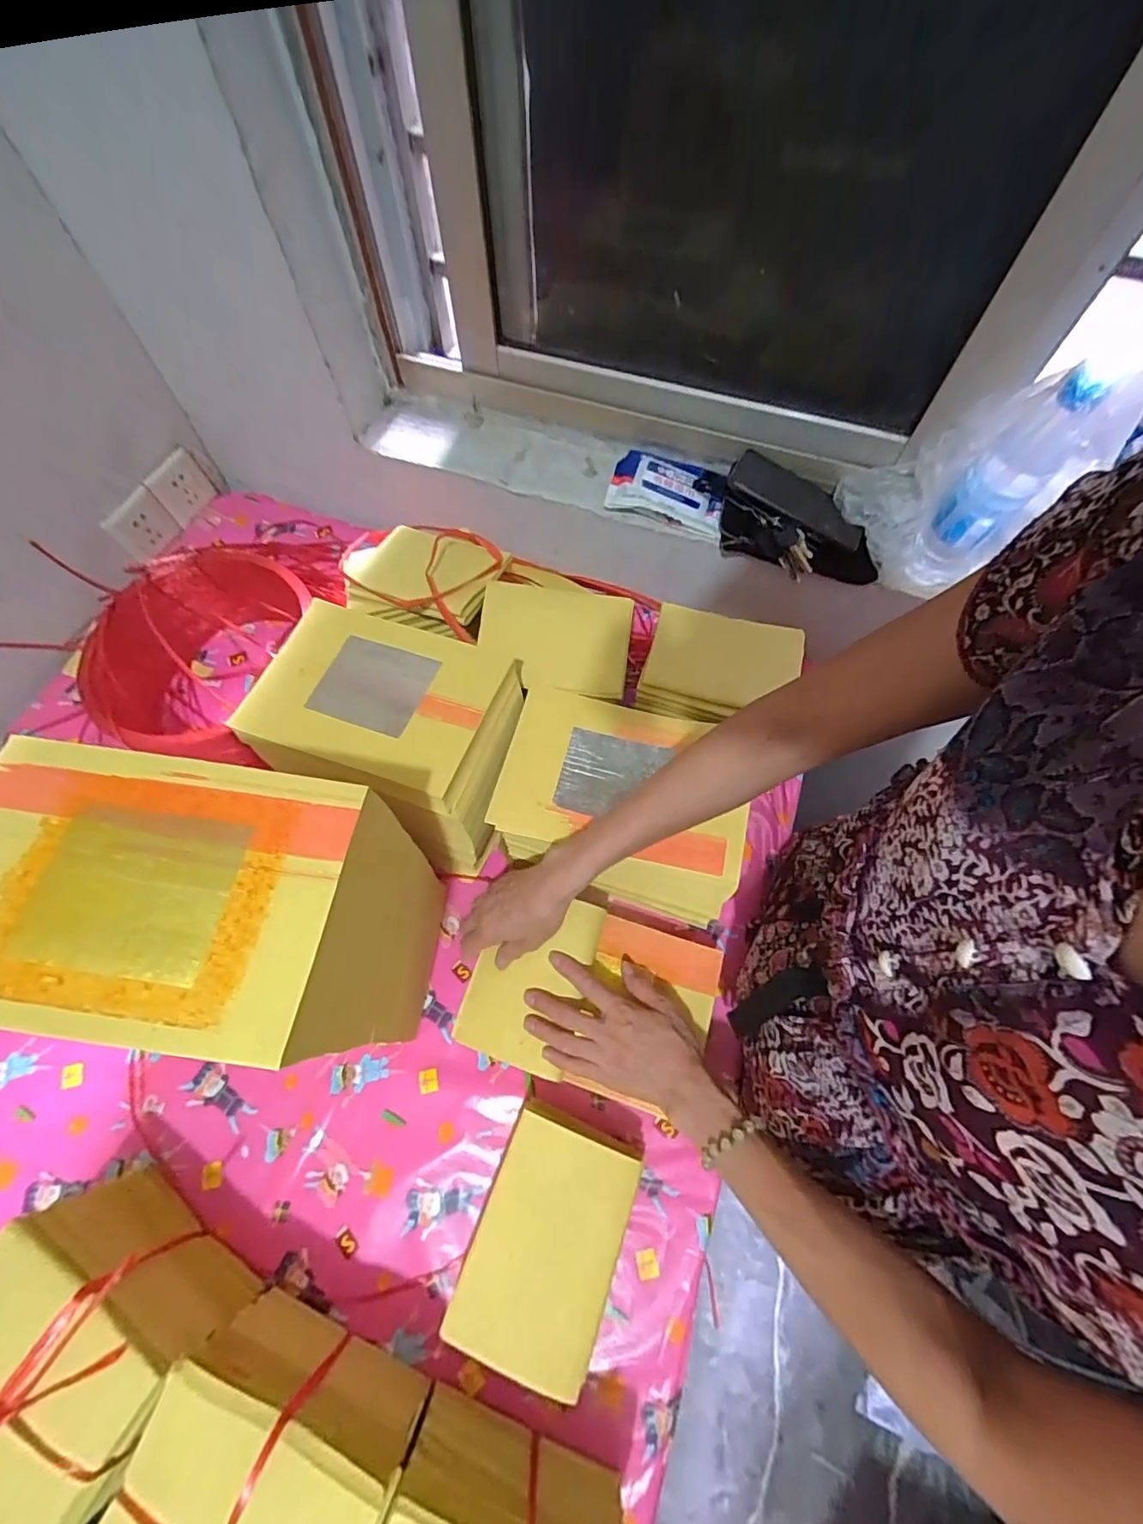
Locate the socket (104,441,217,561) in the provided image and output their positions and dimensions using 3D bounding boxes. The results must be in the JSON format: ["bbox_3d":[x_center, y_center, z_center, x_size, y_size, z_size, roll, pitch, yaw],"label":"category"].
[{"bbox_3d":[-0.637,-0.405,0.856,0.033,0.082,0.193,18,66,8],"label":"socket"}]

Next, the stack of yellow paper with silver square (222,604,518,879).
[{"bbox_3d":[-0.185,-0.025,0.597,0.246,0.166,0.184,19,66,9],"label":"stack of yellow paper with silver square"}]

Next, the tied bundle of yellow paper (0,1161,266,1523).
[{"bbox_3d":[-0.375,0.446,0.425,0.165,0.147,0.126,30,68,13],"label":"tied bundle of yellow paper"}]

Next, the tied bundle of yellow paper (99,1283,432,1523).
[{"bbox_3d":[-0.214,0.512,0.393,0.165,0.135,0.116,21,67,10],"label":"tied bundle of yellow paper"}]

